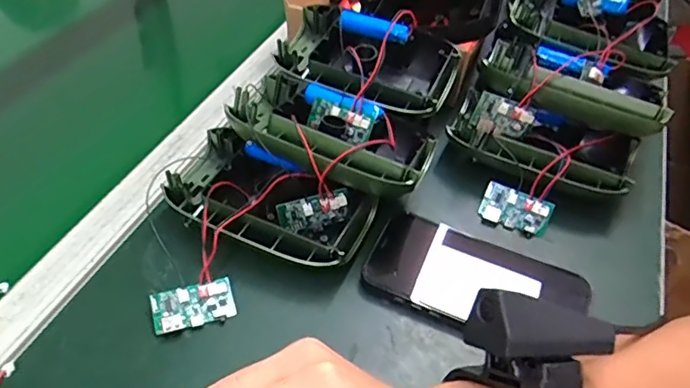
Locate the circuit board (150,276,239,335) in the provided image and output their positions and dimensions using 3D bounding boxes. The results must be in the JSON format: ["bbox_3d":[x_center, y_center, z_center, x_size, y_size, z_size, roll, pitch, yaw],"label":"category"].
[{"bbox_3d":[-0.107,0.079,0.391,0.055,0.012,0.029,-12,48,-15],"label":"circuit board"}]

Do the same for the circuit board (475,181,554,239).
[{"bbox_3d":[0.142,0.015,0.463,0.055,0.009,0.035,25,93,16],"label":"circuit board"}]

